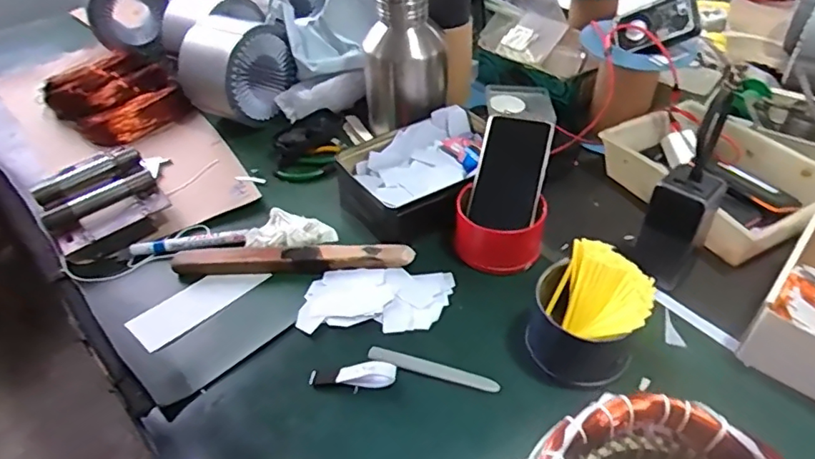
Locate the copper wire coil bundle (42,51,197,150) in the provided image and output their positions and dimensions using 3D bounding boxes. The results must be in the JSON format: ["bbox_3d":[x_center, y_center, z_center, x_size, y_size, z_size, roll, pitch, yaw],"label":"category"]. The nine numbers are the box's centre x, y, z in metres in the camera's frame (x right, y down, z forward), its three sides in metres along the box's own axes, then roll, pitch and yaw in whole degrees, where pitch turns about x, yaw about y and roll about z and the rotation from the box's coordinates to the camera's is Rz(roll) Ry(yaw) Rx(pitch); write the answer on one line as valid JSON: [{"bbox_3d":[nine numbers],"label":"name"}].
[{"bbox_3d":[-0.499,-0.230,0.945,0.177,0.058,0.212,-36,51,-29],"label":"copper wire coil bundle"}]

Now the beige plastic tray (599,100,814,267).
[{"bbox_3d":[0.388,-0.067,0.694,0.177,0.062,0.250,-20,45,-15],"label":"beige plastic tray"}]

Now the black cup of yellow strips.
[{"bbox_3d":[0.172,0.083,0.528,0.099,0.090,0.105,-3,43,3],"label":"black cup of yellow strips"}]

